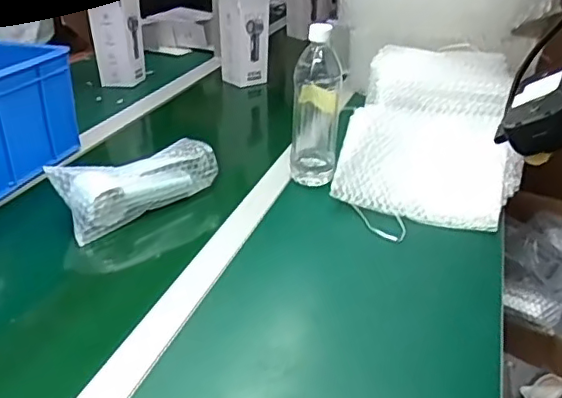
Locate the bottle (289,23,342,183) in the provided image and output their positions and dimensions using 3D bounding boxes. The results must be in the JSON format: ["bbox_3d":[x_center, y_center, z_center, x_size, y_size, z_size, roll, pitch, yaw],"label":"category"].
[{"bbox_3d":[0.051,-0.134,0.841,0.067,0.216,0.062,3,28,2],"label":"bottle"}]

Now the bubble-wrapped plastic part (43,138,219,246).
[{"bbox_3d":[-0.188,-0.023,0.782,0.210,0.067,0.086,-20,36,-36],"label":"bubble-wrapped plastic part"}]

